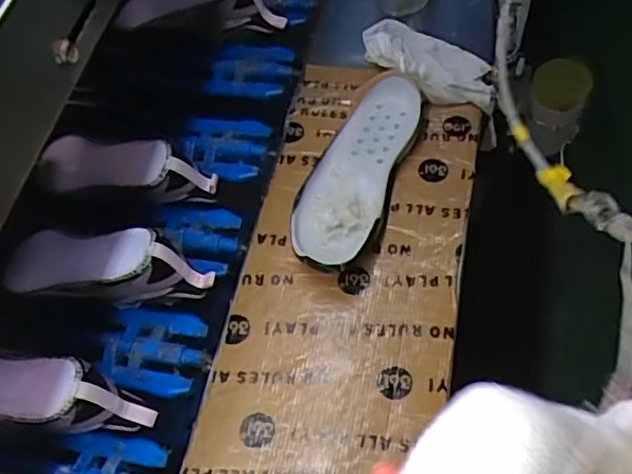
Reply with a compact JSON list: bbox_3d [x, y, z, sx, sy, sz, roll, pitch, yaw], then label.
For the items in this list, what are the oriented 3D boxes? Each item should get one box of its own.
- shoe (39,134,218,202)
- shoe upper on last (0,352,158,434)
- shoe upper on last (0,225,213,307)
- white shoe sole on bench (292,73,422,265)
[{"bbox_3d":[-0.216,-0.066,0.740,0.197,0.100,0.064,10,62,9],"label":"shoe"},{"bbox_3d":[-0.276,0.159,0.614,0.220,0.100,0.076,11,63,9],"label":"shoe upper on last"},{"bbox_3d":[-0.221,0.029,0.663,0.220,0.075,0.074,5,62,6],"label":"shoe upper on last"},{"bbox_3d":[0.044,-0.076,0.708,0.096,0.053,0.260,16,64,12],"label":"white shoe sole on bench"}]

